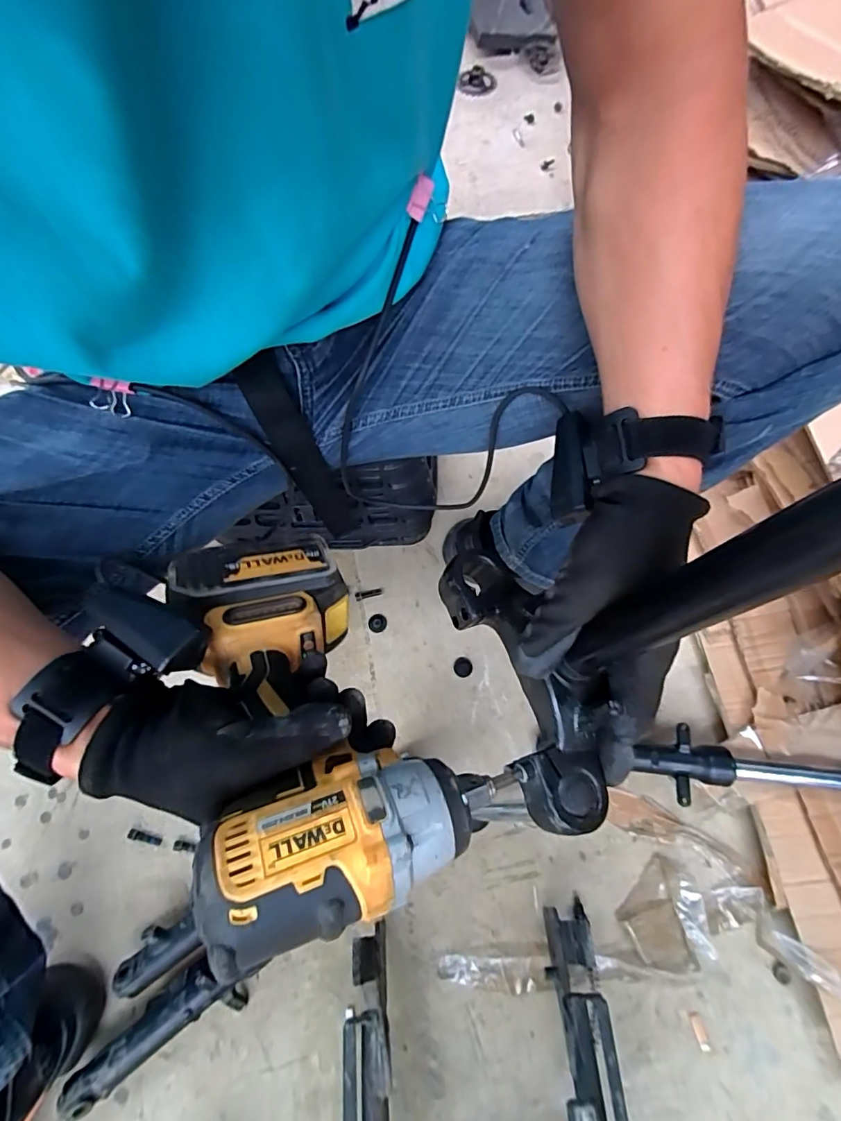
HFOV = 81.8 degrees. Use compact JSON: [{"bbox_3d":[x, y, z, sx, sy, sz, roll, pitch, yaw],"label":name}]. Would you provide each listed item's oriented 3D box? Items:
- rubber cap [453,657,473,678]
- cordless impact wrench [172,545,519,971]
[{"bbox_3d":[0.055,0.138,0.629,0.025,0.004,0.026,1,71,-2],"label":"rubber cap"},{"bbox_3d":[-0.082,0.077,0.295,0.141,0.078,0.266,-18,51,-28],"label":"cordless impact wrench"}]

